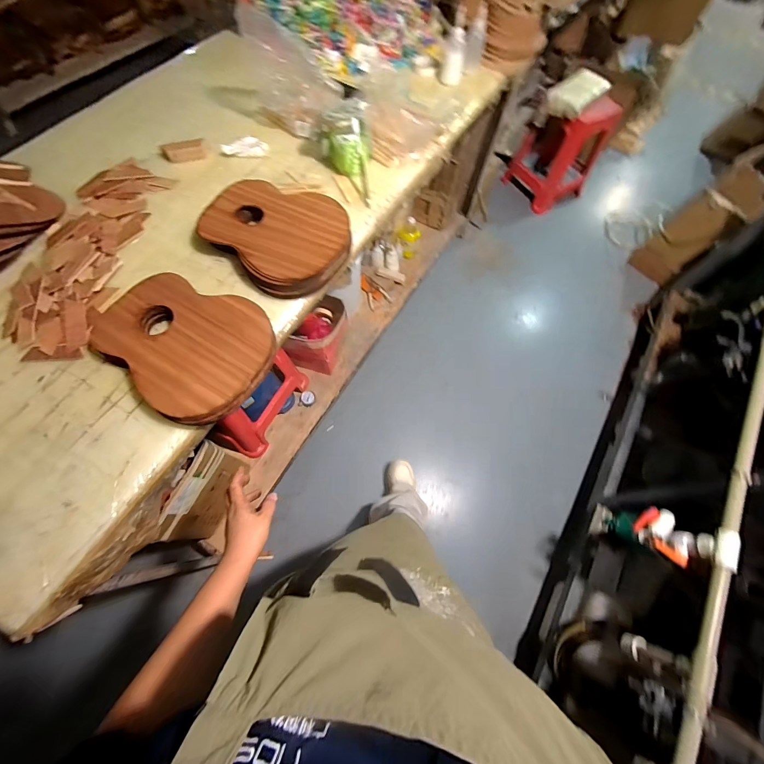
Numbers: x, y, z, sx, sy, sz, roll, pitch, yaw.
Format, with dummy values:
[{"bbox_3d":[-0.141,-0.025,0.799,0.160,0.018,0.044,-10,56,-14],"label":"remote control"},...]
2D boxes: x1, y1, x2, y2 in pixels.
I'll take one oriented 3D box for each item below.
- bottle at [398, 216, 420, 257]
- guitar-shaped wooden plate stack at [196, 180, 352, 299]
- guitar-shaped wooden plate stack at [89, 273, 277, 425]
[{"bbox_3d":[0.128,-0.682,1.547,0.095,0.168,0.105,10,67,2],"label":"bottle"},{"bbox_3d":[-0.227,-0.319,0.722,0.294,0.049,0.229,32,69,11],"label":"guitar-shaped wooden plate stack"},{"bbox_3d":[-0.358,-0.079,0.617,0.313,0.053,0.237,36,70,12],"label":"guitar-shaped wooden plate stack"}]

